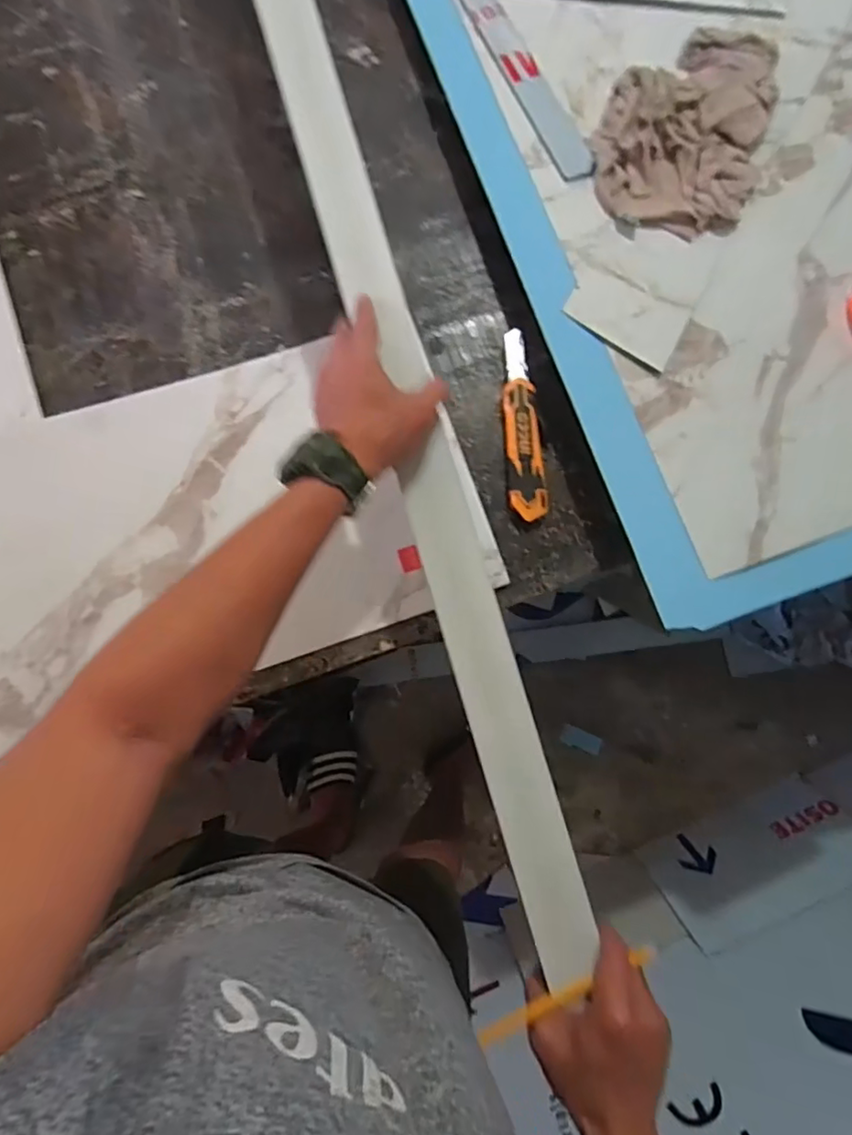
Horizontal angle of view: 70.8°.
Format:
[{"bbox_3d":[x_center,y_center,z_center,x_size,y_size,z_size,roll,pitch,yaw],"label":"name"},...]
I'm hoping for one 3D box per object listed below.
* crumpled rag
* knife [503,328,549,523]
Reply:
[{"bbox_3d":[0.294,-0.502,0.675,0.180,0.035,0.272,17,80,-1],"label":"crumpled rag"},{"bbox_3d":[0.096,-0.148,0.612,0.036,0.017,0.202,-4,81,-4],"label":"knife"}]

